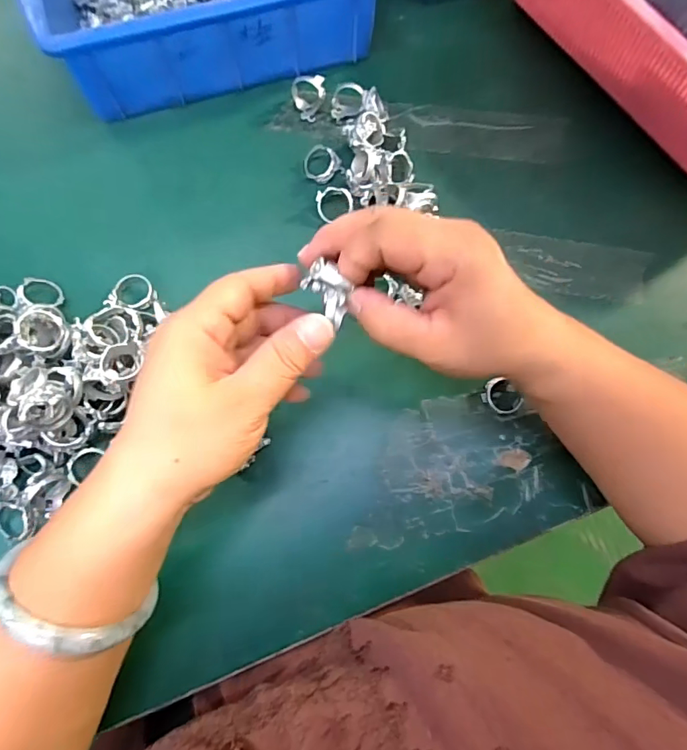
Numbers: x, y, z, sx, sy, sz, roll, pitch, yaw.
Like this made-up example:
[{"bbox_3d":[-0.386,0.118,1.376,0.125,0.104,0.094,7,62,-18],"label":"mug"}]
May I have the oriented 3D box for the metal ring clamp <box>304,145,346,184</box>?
[{"bbox_3d":[-0.014,-0.158,0.346,0.029,0.016,0.025,-7,76,-4],"label":"metal ring clamp"}]

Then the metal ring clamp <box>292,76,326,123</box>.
[{"bbox_3d":[-0.027,-0.214,0.356,0.025,0.025,0.023,-2,76,-2],"label":"metal ring clamp"}]

